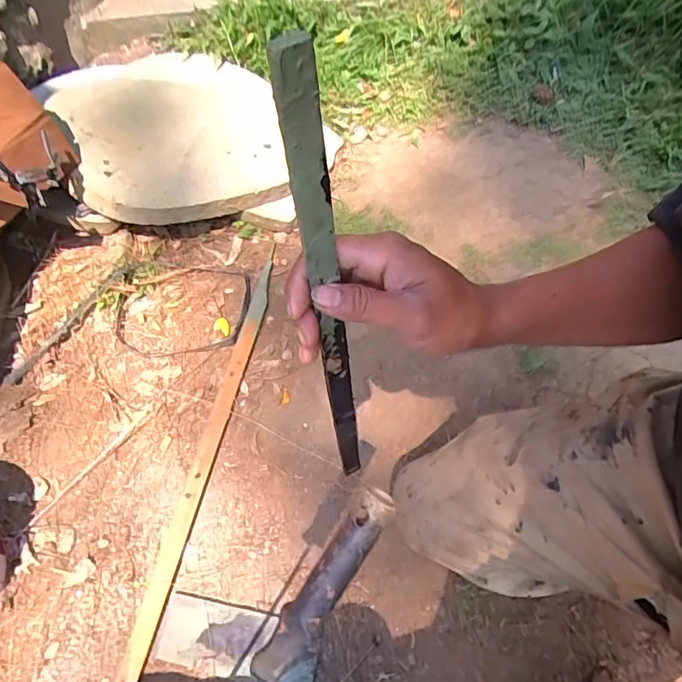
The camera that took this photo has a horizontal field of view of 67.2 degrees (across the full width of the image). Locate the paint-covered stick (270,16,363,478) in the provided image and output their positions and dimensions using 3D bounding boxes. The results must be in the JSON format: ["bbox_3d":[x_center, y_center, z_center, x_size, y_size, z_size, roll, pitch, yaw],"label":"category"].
[{"bbox_3d":[-0.004,0.006,0.376,0.022,0.429,0.005,-26,56,-13],"label":"paint-covered stick"}]

